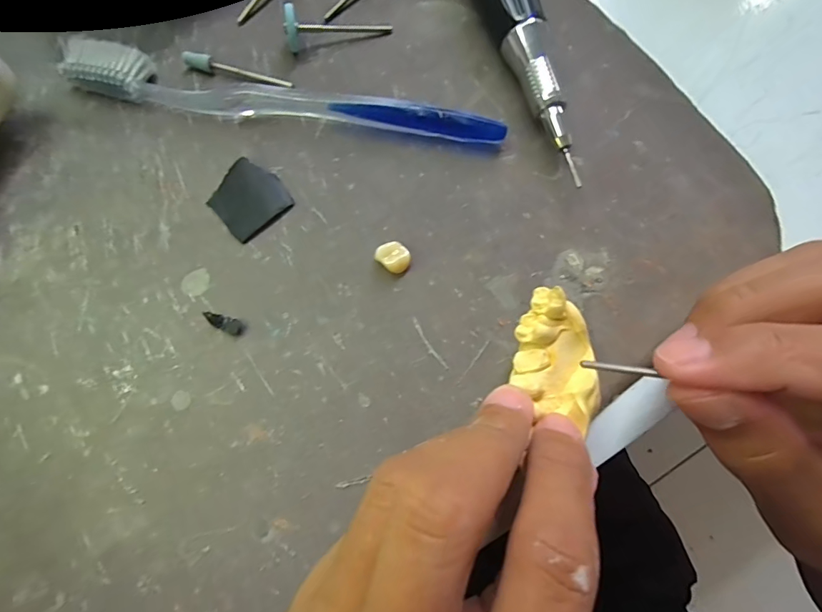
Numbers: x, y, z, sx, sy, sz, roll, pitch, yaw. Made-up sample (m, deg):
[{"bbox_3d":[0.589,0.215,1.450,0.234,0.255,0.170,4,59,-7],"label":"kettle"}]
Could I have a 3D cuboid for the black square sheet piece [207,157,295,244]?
[{"bbox_3d":[-0.065,-0.044,0.163,0.027,0.004,0.029,-41,79,-9],"label":"black square sheet piece"}]

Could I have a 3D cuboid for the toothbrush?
[{"bbox_3d":[-0.053,-0.086,0.166,0.182,0.019,0.017,10,75,4],"label":"toothbrush"}]

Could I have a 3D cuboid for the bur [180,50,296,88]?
[{"bbox_3d":[-0.076,-0.102,0.177,0.049,0.007,0.007,16,76,5],"label":"bur"}]

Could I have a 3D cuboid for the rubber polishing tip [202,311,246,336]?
[{"bbox_3d":[-0.069,0.006,0.149,0.014,0.005,0.006,22,77,6],"label":"rubber polishing tip"}]

